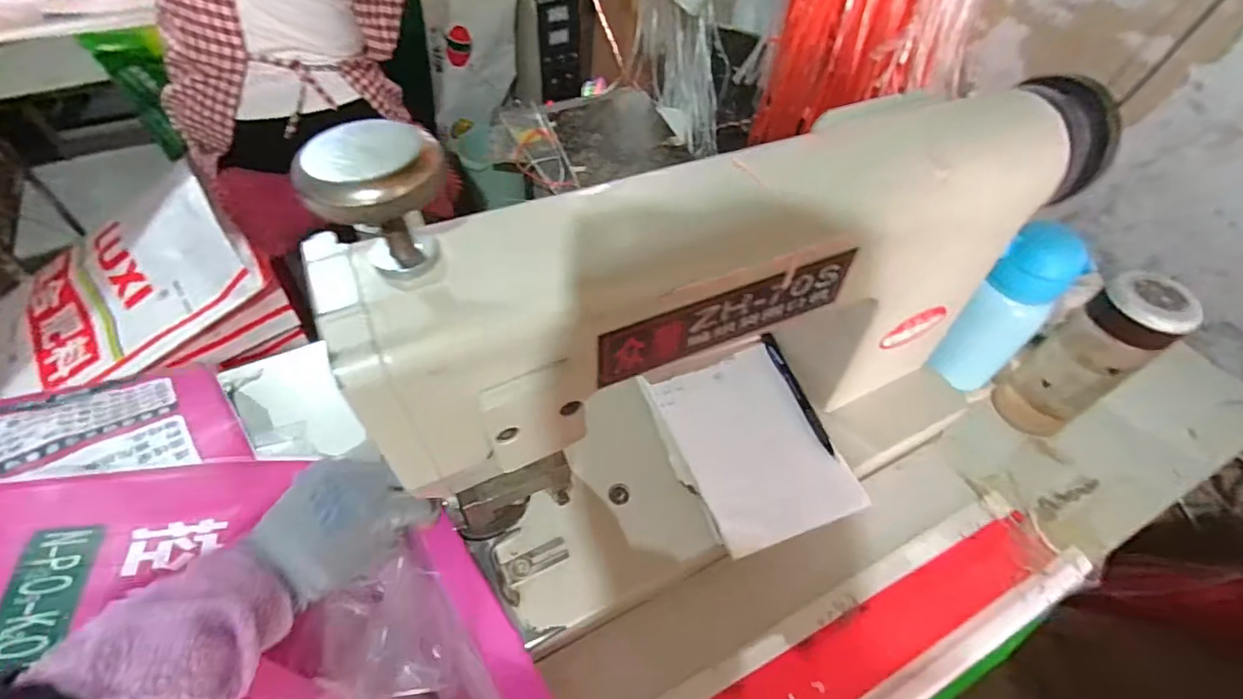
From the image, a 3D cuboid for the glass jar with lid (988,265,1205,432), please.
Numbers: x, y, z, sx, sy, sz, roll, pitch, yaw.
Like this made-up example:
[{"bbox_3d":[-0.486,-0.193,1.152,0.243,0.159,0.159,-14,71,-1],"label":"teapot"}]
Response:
[{"bbox_3d":[0.422,0.009,0.493,0.058,0.170,0.067,-30,58,-23],"label":"glass jar with lid"}]

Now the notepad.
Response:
[{"bbox_3d":[0.108,0.079,0.459,0.128,0.015,0.165,-18,54,-16],"label":"notepad"}]

